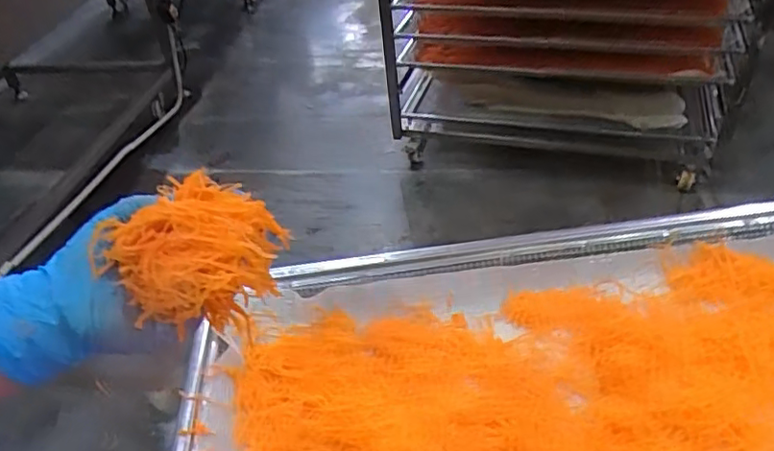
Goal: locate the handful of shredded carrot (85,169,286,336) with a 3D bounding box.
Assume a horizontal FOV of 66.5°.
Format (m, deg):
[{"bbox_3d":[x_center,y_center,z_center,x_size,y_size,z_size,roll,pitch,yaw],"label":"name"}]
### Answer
[{"bbox_3d":[-0.119,0.017,0.374,0.096,0.075,0.081,2,42,7],"label":"handful of shredded carrot"}]

